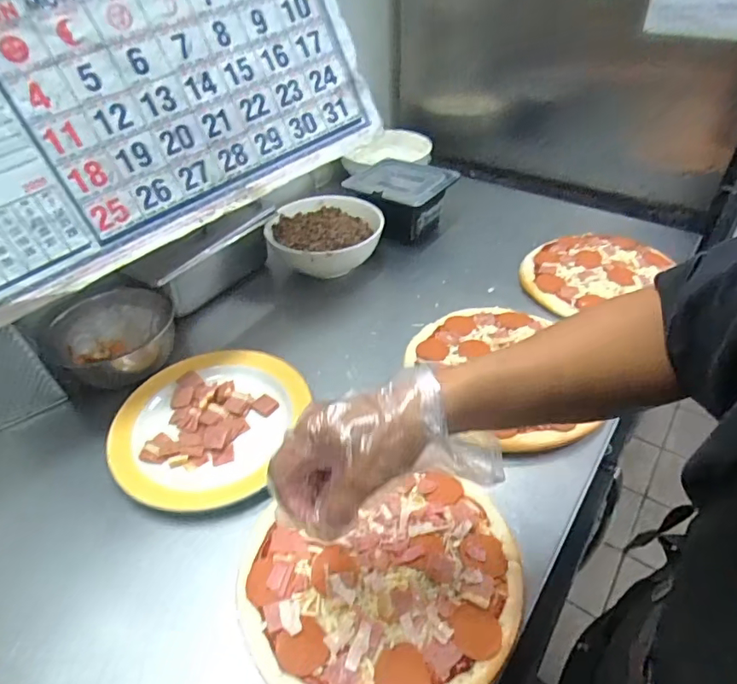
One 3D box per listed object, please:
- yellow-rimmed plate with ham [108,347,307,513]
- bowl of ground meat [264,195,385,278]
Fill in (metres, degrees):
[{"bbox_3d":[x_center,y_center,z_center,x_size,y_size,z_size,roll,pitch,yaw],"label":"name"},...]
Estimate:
[{"bbox_3d":[-0.200,0.098,0.626,0.200,0.030,0.230,10,43,16],"label":"yellow-rimmed plate with ham"},{"bbox_3d":[-0.069,-0.172,0.863,0.186,0.073,0.178,-3,41,2],"label":"bowl of ground meat"}]

